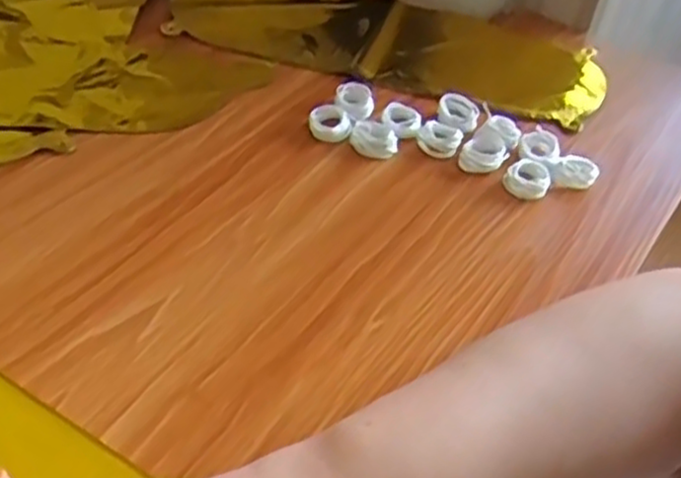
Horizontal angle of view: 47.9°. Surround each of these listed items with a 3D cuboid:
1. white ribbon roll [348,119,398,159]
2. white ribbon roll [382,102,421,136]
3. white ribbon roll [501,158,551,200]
[{"bbox_3d":[0.024,-0.070,0.531,0.035,0.012,0.028,23,47,16],"label":"white ribbon roll"},{"bbox_3d":[0.044,-0.084,0.547,0.028,0.011,0.031,8,45,1],"label":"white ribbon roll"},{"bbox_3d":[0.125,-0.040,0.512,0.028,0.008,0.030,3,45,-3],"label":"white ribbon roll"}]

